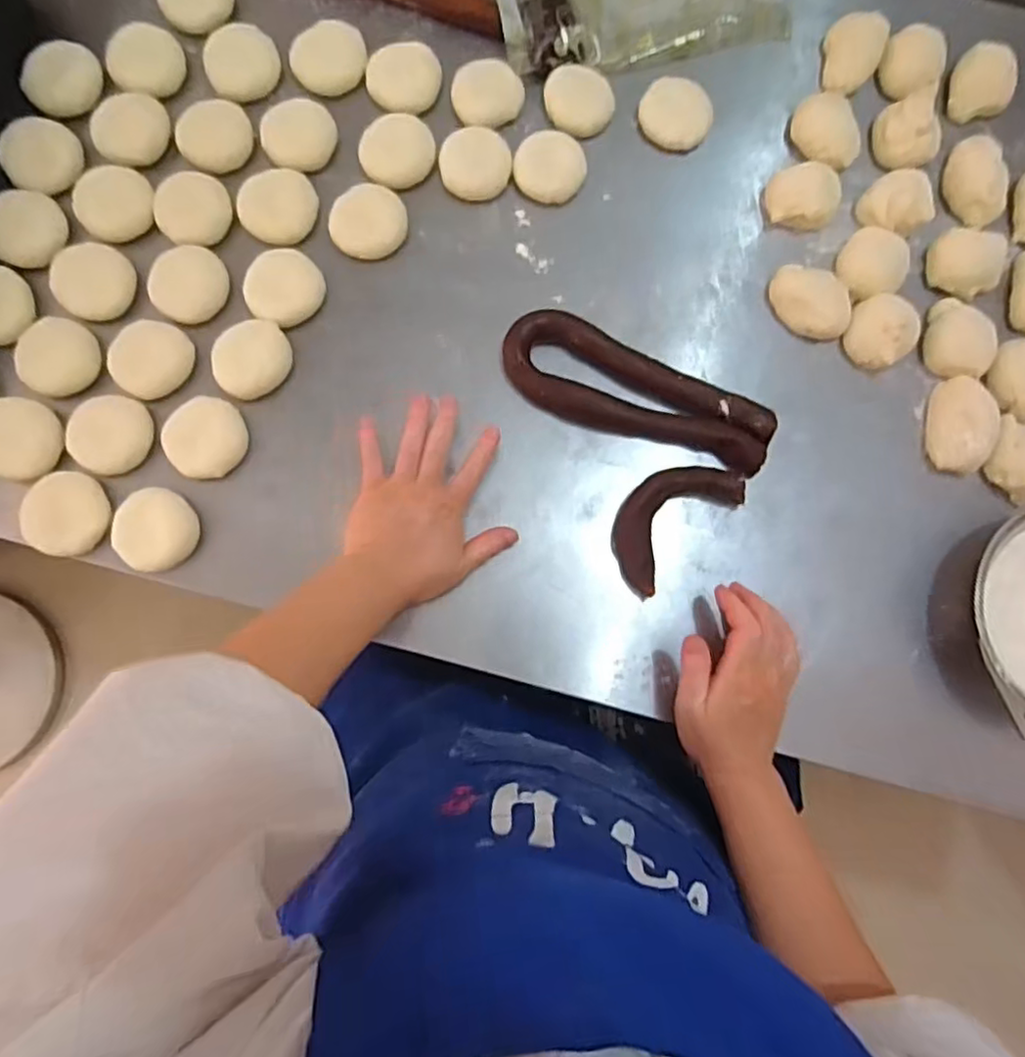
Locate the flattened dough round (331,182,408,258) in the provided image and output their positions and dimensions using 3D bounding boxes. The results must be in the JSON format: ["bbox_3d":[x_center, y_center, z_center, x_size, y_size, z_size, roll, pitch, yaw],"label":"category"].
[{"bbox_3d":[-0.131,-0.279,0.590,0.061,0.018,0.066,0,82,-2],"label":"flattened dough round"}]

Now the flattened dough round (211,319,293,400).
[{"bbox_3d":[-0.226,-0.149,0.564,0.065,0.010,0.071,0,82,-2],"label":"flattened dough round"}]

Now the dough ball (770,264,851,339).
[{"bbox_3d":[0.269,-0.205,0.587,0.074,0.022,0.052,30,82,3],"label":"dough ball"}]

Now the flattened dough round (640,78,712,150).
[{"bbox_3d":[0.155,-0.393,0.619,0.068,0.028,0.055,23,82,2],"label":"flattened dough round"}]

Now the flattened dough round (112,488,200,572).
[{"bbox_3d":[-0.296,0.001,0.541,0.061,0.022,0.066,0,82,-2],"label":"flattened dough round"}]

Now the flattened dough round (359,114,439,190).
[{"bbox_3d":[-0.107,-0.350,0.604,0.067,0.014,0.066,0,82,-2],"label":"flattened dough round"}]

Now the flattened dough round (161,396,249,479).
[{"bbox_3d":[-0.260,-0.077,0.551,0.065,0.019,0.064,0,82,-2],"label":"flattened dough round"}]

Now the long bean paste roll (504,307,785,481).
[{"bbox_3d":[0.107,-0.114,0.571,0.241,0.022,0.078,27,82,2],"label":"long bean paste roll"}]

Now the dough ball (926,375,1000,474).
[{"bbox_3d":[0.392,-0.091,0.566,0.044,0.031,0.083,10,82,0],"label":"dough ball"}]

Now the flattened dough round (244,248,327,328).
[{"bbox_3d":[-0.202,-0.212,0.575,0.066,0.021,0.061,0,82,-2],"label":"flattened dough round"}]

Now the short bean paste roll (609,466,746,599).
[{"bbox_3d":[0.134,-0.010,0.556,0.129,0.027,0.071,-44,85,-7],"label":"short bean paste roll"}]

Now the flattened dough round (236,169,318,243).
[{"bbox_3d":[-0.212,-0.293,0.586,0.066,0.010,0.063,0,82,-2],"label":"flattened dough round"}]

